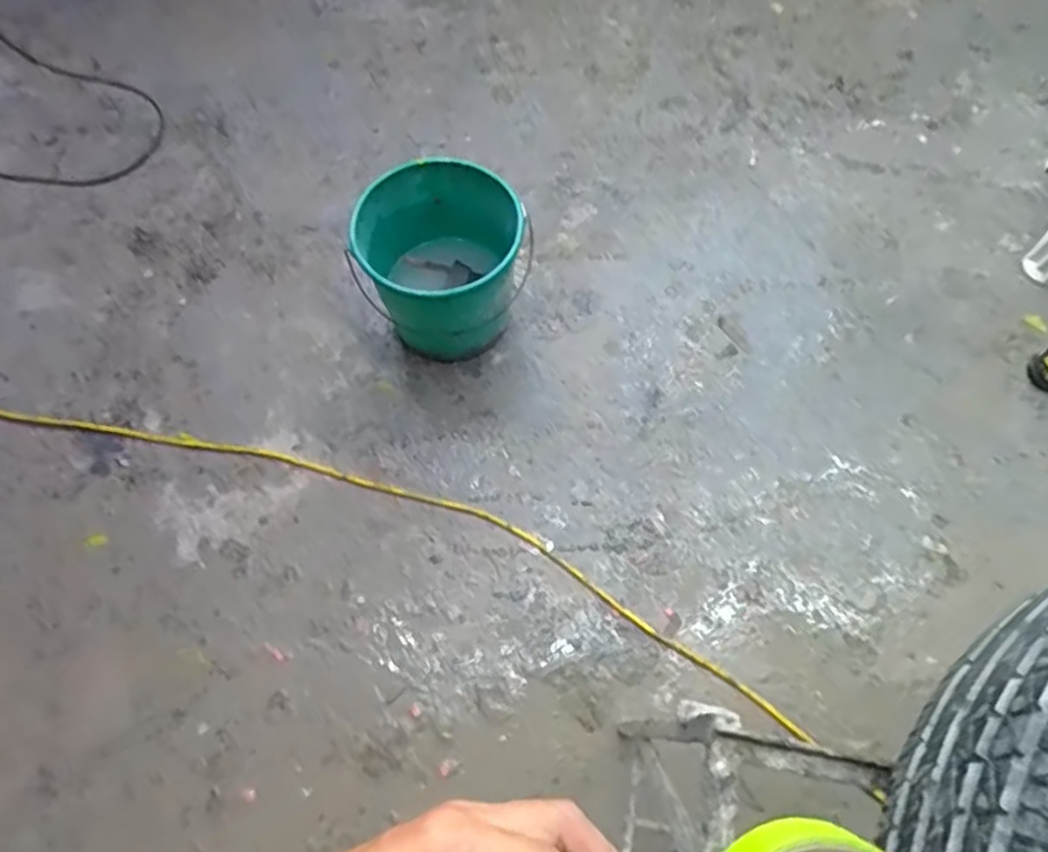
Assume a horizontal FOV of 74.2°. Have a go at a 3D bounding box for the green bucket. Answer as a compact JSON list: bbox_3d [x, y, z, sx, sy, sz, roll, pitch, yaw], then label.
[{"bbox_3d":[-0.145,-0.285,1.278,0.290,0.265,0.270,-4,66,0],"label":"green bucket"}]

